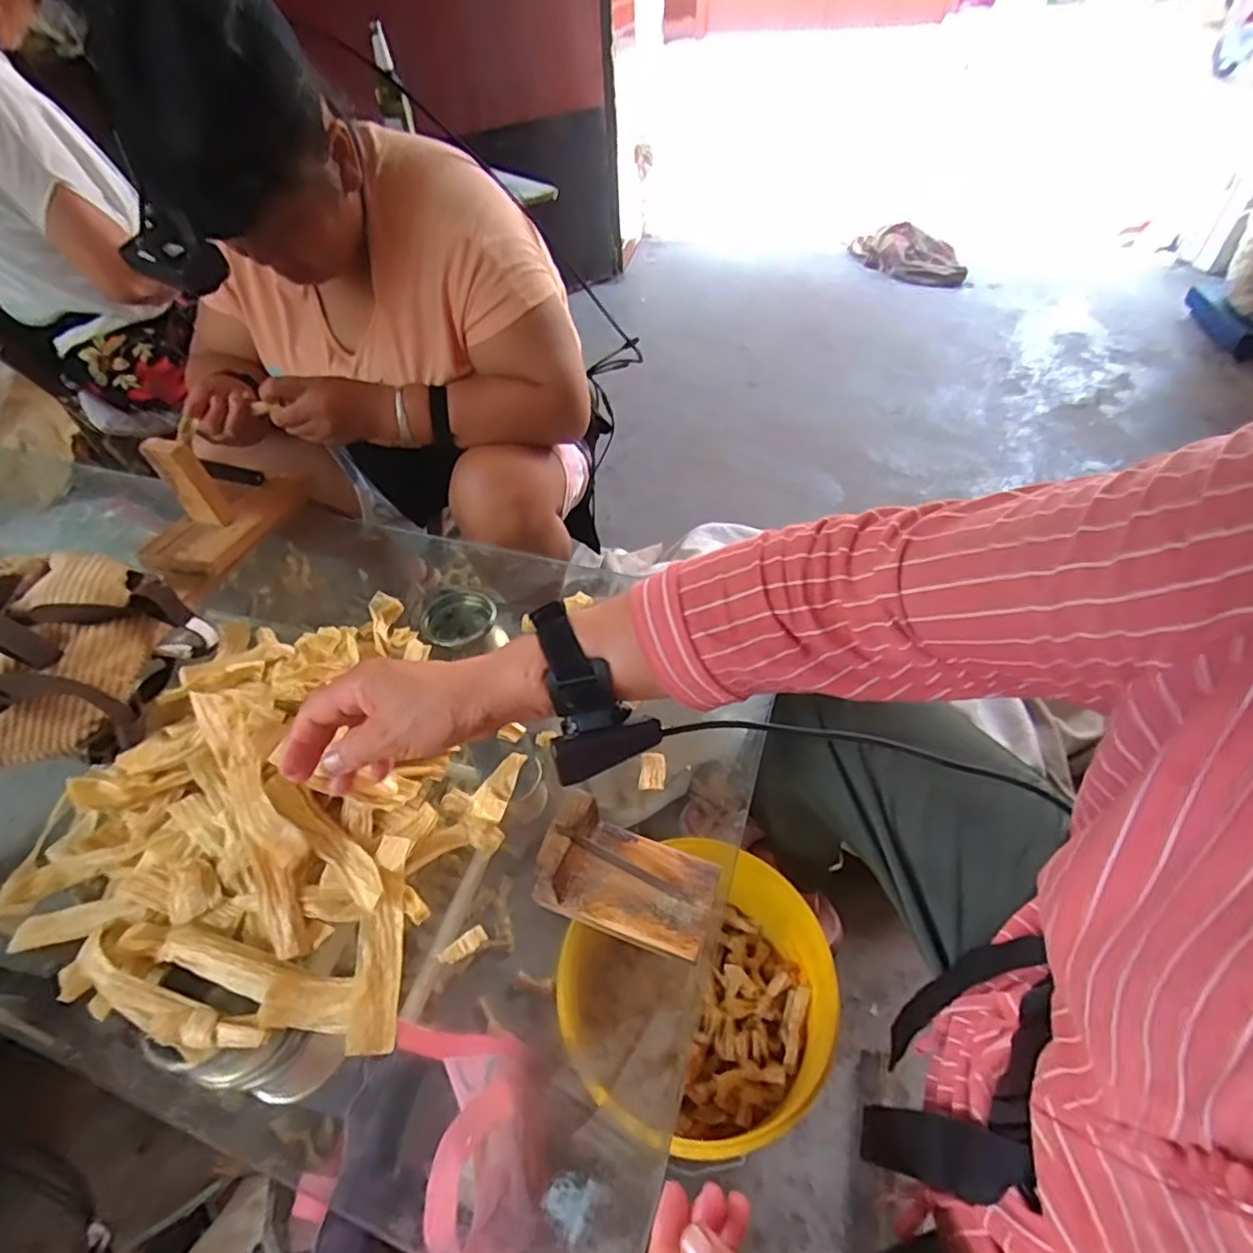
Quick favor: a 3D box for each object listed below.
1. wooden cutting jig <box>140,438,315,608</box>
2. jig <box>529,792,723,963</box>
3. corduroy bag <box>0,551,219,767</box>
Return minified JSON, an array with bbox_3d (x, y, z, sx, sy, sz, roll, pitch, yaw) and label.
[{"bbox_3d":[-0.412,-0.135,0.644,0.077,0.117,0.185,27,54,25],"label":"wooden cutting jig"},{"bbox_3d":[0.003,0.153,0.395,0.106,0.046,0.069,12,49,14],"label":"jig"},{"bbox_3d":[-0.474,0.023,0.512,0.198,0.085,0.195,5,48,8],"label":"corduroy bag"}]

